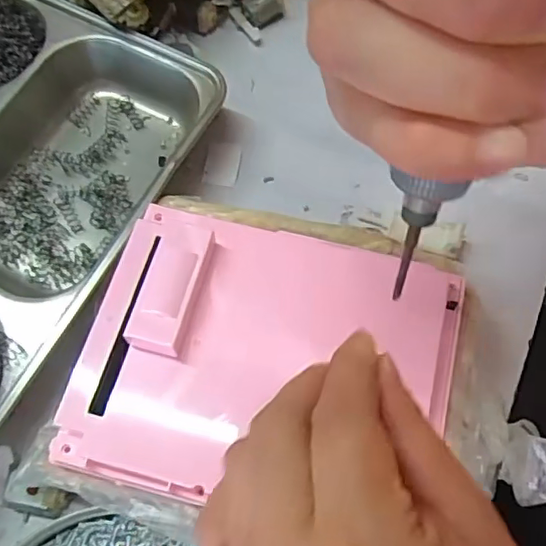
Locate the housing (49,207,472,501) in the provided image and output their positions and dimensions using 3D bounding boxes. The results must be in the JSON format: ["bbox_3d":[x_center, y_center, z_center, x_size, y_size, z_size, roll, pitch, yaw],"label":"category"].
[{"bbox_3d":[-0.001,0.035,0.248,0.155,0.024,0.126,14,68,4],"label":"housing"}]

